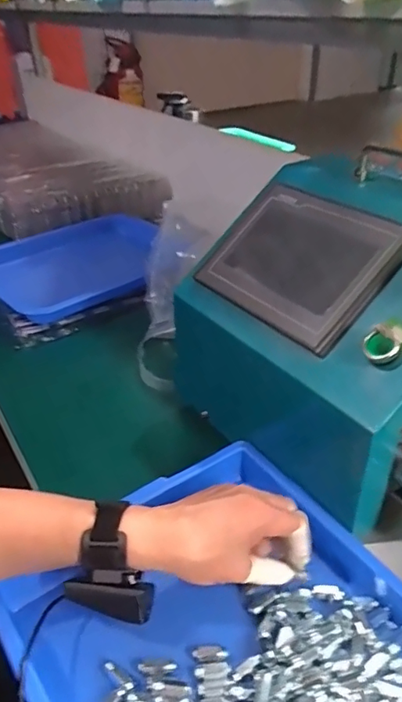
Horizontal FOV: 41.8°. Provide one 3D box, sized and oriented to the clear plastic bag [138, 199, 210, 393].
[{"bbox_3d":[-0.052,-0.106,0.876,0.093,0.065,0.432,2,54,6],"label":"clear plastic bag"}]

